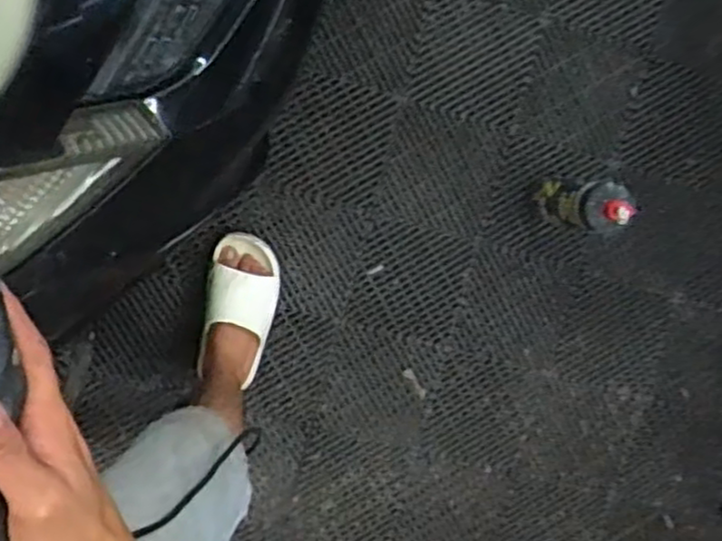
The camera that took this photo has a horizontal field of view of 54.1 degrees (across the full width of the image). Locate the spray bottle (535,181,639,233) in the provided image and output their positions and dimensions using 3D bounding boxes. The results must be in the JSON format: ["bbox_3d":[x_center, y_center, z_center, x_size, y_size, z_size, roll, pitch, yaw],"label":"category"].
[{"bbox_3d":[0.351,-0.107,1.131,0.075,0.257,0.077,1,98,-8],"label":"spray bottle"}]

